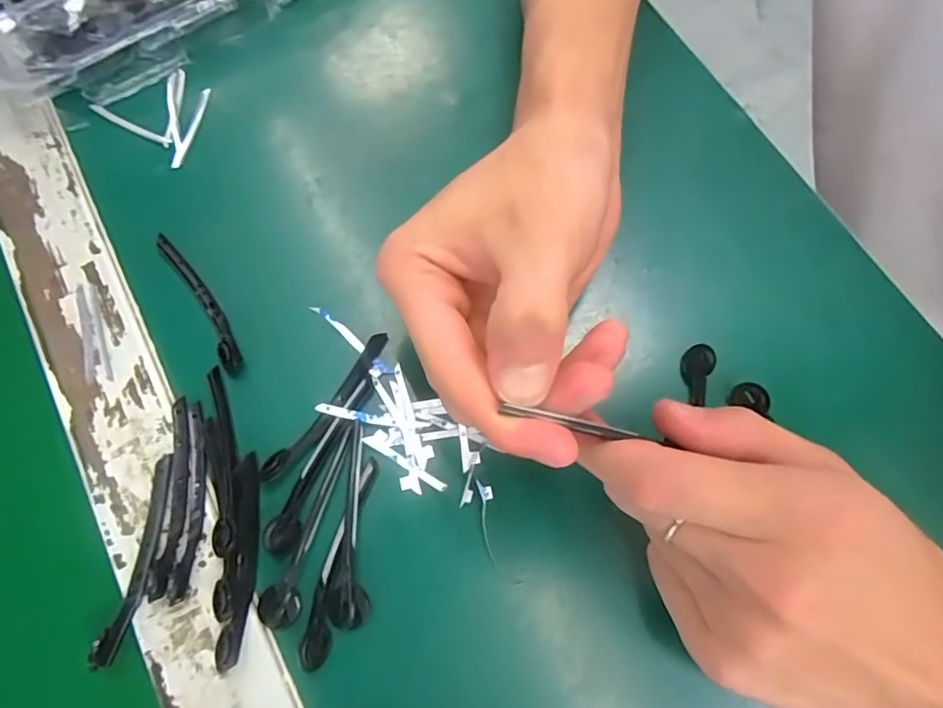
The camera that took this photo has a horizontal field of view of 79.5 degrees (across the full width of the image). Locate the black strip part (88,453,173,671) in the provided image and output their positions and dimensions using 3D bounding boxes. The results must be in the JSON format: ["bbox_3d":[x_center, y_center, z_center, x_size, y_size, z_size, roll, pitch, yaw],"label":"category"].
[{"bbox_3d":[-0.120,0.074,0.206,0.010,0.005,0.071,6,71,1],"label":"black strip part"}]

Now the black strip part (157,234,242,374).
[{"bbox_3d":[-0.115,-0.024,0.239,0.010,0.007,0.072,-32,75,-11],"label":"black strip part"}]

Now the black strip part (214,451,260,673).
[{"bbox_3d":[-0.084,0.073,0.206,0.010,0.008,0.070,-2,71,-2],"label":"black strip part"}]

